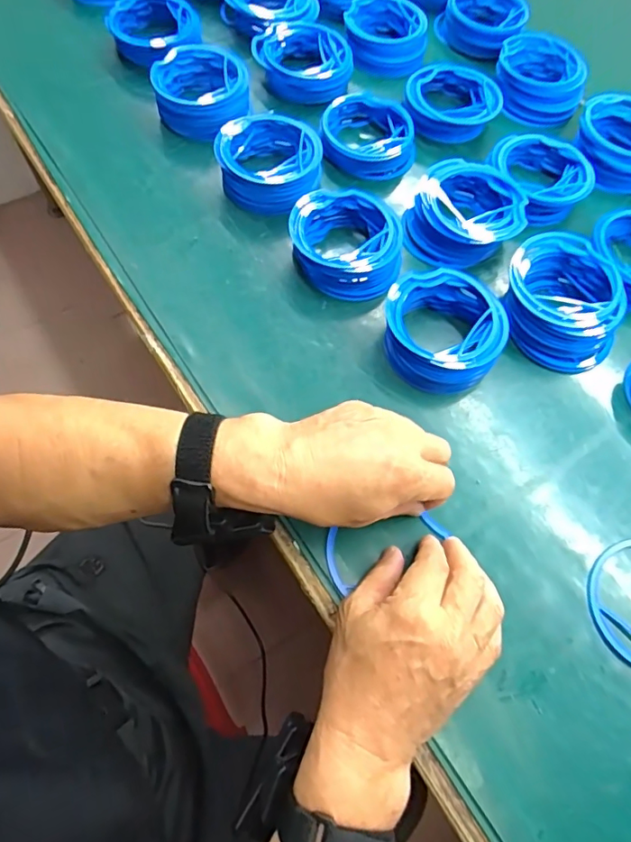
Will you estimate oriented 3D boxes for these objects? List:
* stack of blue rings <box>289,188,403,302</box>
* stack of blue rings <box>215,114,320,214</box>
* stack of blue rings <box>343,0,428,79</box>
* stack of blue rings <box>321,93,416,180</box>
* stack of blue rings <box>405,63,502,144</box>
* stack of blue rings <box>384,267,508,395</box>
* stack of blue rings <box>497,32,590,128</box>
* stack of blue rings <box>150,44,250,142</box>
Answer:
[{"bbox_3d":[0.028,-0.166,0.477,0.098,0.030,0.101,2,67,-2],"label":"stack of blue rings"},{"bbox_3d":[-0.046,-0.257,0.509,0.101,0.034,0.106,7,67,1],"label":"stack of blue rings"},{"bbox_3d":[0.084,-0.464,0.619,0.095,0.035,0.104,3,67,-1],"label":"stack of blue rings"},{"bbox_3d":[0.055,-0.301,0.547,0.095,0.031,0.088,-6,67,-5],"label":"stack of blue rings"},{"bbox_3d":[0.150,-0.356,0.576,0.103,0.040,0.083,12,67,3],"label":"stack of blue rings"},{"bbox_3d":[0.110,-0.078,0.440,0.090,0.033,0.100,-1,67,-3],"label":"stack of blue rings"},{"bbox_3d":[0.256,-0.391,0.597,0.102,0.046,0.101,21,68,7],"label":"stack of blue rings"},{"bbox_3d":[-0.121,-0.352,0.553,0.096,0.035,0.105,-2,67,-3],"label":"stack of blue rings"}]

